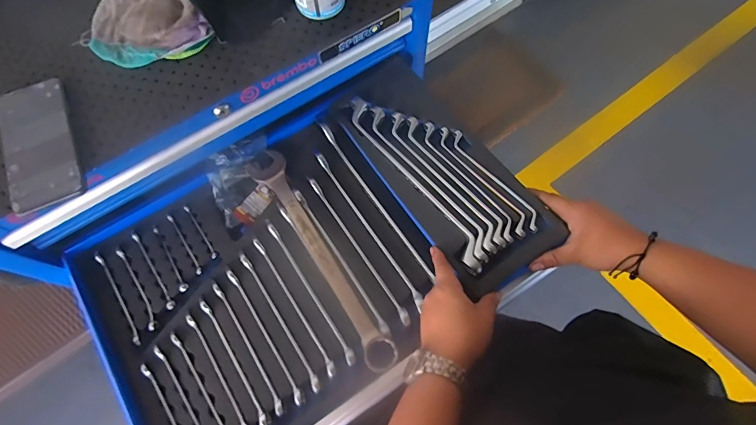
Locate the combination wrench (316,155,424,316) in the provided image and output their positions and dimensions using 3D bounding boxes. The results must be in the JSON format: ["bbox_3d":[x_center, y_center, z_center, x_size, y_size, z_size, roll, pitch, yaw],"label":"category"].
[{"bbox_3d":[-0.015,0.020,0.585,0.014,0.028,0.271,-31,70,-11],"label":"combination wrench"}]

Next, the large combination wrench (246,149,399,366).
[{"bbox_3d":[-0.081,0.054,0.572,0.051,0.020,0.355,-32,71,-11],"label":"large combination wrench"}]

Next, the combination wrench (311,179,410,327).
[{"bbox_3d":[-0.029,0.050,0.575,0.013,0.025,0.249,-32,71,-11],"label":"combination wrench"}]

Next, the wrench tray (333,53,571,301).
[{"bbox_3d":[0.084,-0.071,0.584,0.138,0.036,0.366,-31,69,-11],"label":"wrench tray"}]

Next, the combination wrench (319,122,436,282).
[{"bbox_3d":[-0.006,-0.027,0.598,0.012,0.031,0.279,-34,71,-12],"label":"combination wrench"}]

